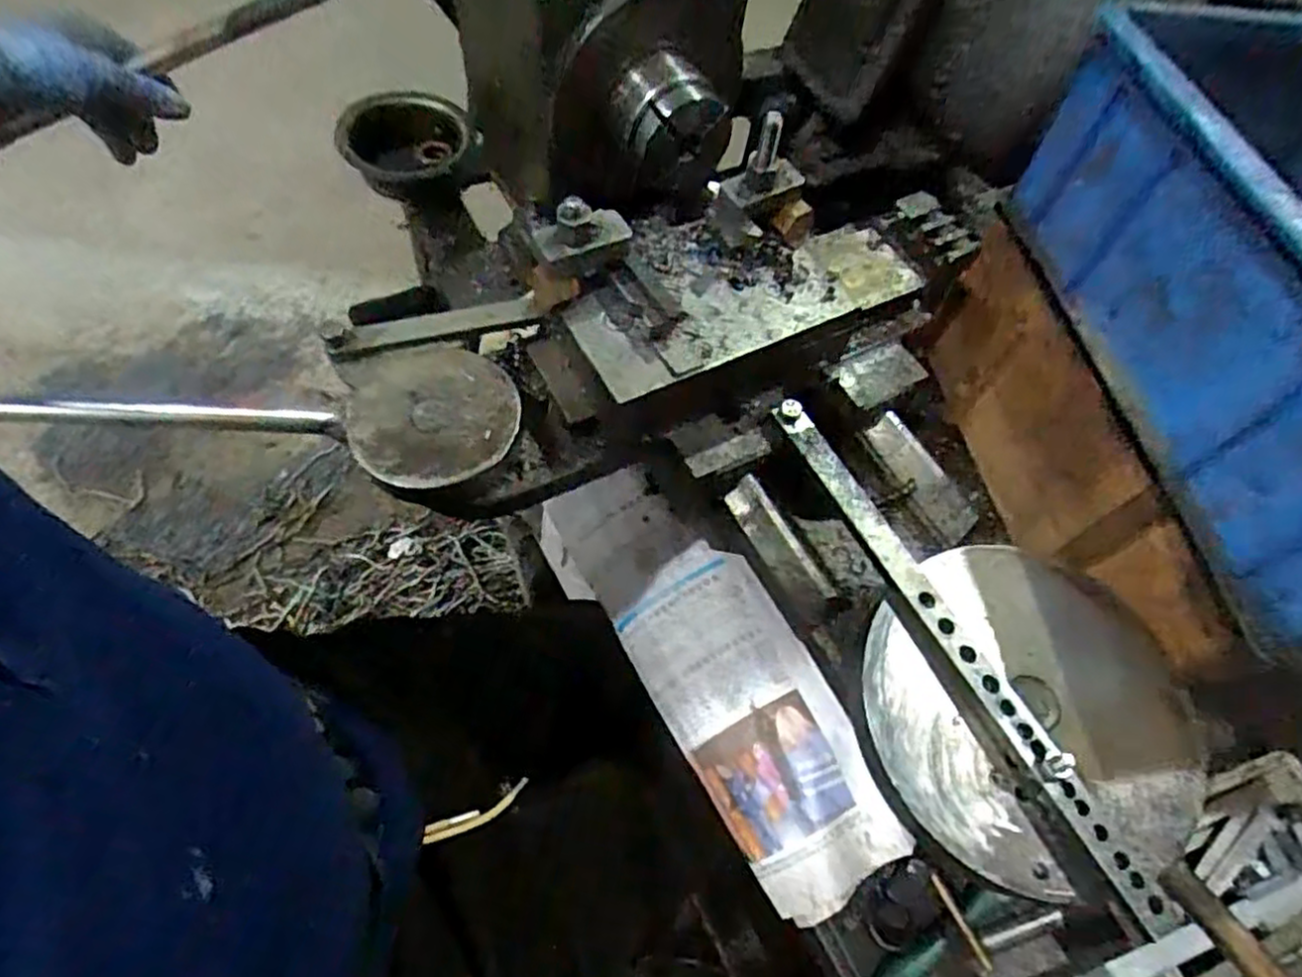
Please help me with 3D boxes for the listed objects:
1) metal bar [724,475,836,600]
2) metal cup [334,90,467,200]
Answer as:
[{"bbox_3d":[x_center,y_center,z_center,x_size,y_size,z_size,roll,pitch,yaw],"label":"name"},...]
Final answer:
[{"bbox_3d":[0.080,0.034,0.464,0.019,0.020,0.091,-26,66,-19],"label":"metal bar"},{"bbox_3d":[-0.249,-0.346,0.742,0.127,0.038,0.127,23,62,10],"label":"metal cup"}]

